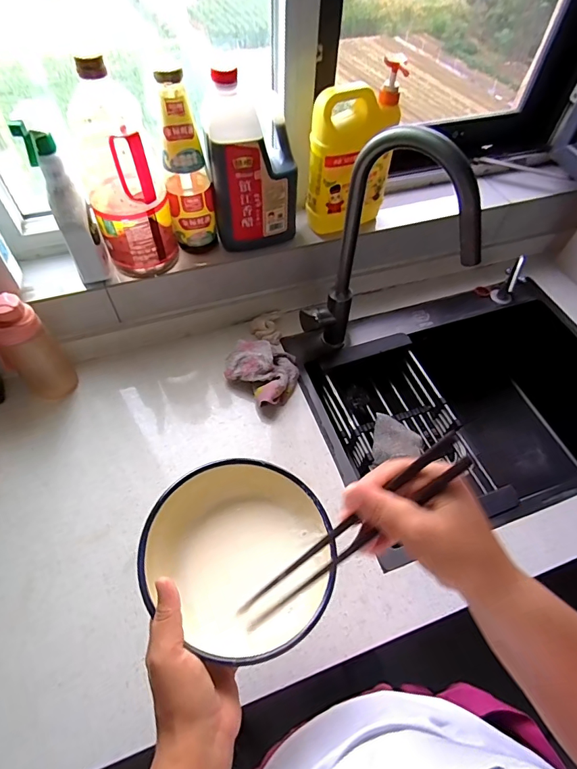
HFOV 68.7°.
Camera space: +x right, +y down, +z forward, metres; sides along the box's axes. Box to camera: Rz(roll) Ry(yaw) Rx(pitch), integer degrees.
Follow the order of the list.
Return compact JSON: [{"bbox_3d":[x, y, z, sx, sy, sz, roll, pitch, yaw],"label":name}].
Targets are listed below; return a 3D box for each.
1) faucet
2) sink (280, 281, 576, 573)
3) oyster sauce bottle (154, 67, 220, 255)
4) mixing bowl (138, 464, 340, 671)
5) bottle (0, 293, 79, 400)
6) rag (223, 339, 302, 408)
[{"bbox_3d":[0.140,-0.165,0.670,0.239,0.455,0.074,20,58,12],"label":"faucet"},{"bbox_3d":[0.352,0.058,0.909,0.642,0.256,0.472,-14,58,-10],"label":"sink"},{"bbox_3d":[-0.165,-0.337,0.685,0.074,0.278,0.070,-11,57,-8],"label":"oyster sauce bottle"},{"bbox_3d":[-0.046,0.166,0.425,0.183,0.074,0.170,1,61,-1],"label":"mixing bowl"},{"bbox_3d":[-0.435,-0.054,0.715,0.066,0.241,0.082,37,63,21],"label":"bottle"},{"bbox_3d":[-0.041,-0.031,0.788,0.127,0.059,0.123,37,63,21],"label":"rag"}]

